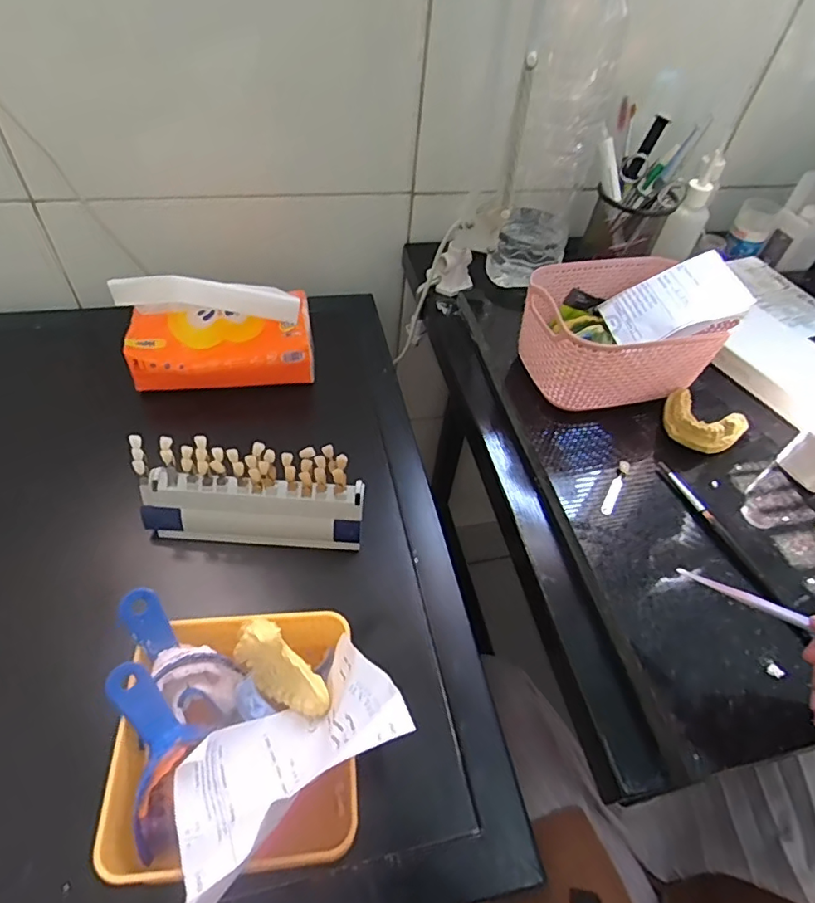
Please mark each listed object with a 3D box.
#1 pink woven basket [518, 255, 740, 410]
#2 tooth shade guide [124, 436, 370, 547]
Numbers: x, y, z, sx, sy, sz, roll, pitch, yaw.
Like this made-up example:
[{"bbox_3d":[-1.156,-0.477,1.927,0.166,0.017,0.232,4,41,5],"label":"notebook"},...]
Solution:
[{"bbox_3d":[0.187,-0.110,0.487,0.158,0.069,0.125,-12,54,-16],"label":"pink woven basket"},{"bbox_3d":[-0.124,0.029,0.440,0.172,0.093,0.035,5,29,-3],"label":"tooth shade guide"}]

